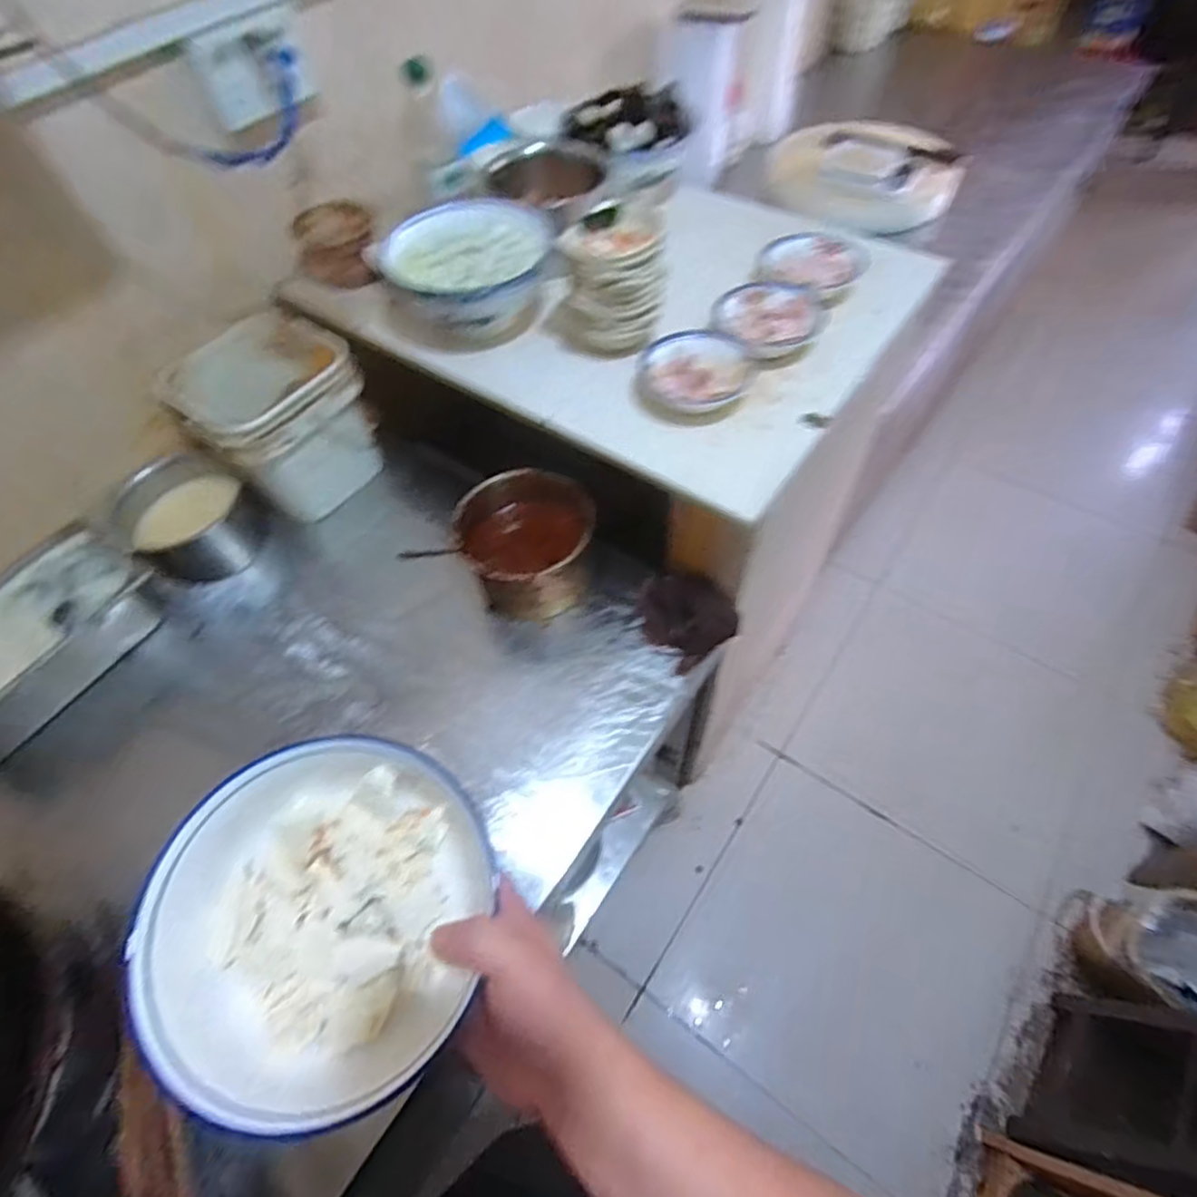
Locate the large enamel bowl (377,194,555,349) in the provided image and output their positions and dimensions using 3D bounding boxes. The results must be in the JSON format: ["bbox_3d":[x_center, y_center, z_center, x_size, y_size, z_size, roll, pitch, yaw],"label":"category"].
[{"bbox_3d":[-0.149,-0.401,0.798,0.210,0.119,0.197,-1,58,2],"label":"large enamel bowl"}]

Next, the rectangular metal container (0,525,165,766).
[{"bbox_3d":[-0.724,0.071,0.795,0.178,0.092,0.332,27,63,18],"label":"rectangular metal container"}]

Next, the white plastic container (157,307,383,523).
[{"bbox_3d":[-0.471,-0.269,0.930,0.218,0.180,0.213,36,66,22],"label":"white plastic container"}]

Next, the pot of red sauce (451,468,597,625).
[{"bbox_3d":[-0.106,-0.071,0.837,0.189,0.111,0.165,33,65,21],"label":"pot of red sauce"}]

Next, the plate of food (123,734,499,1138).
[{"bbox_3d":[-0.163,0.190,0.383,0.180,0.079,0.196,-1,58,2],"label":"plate of food"}]

